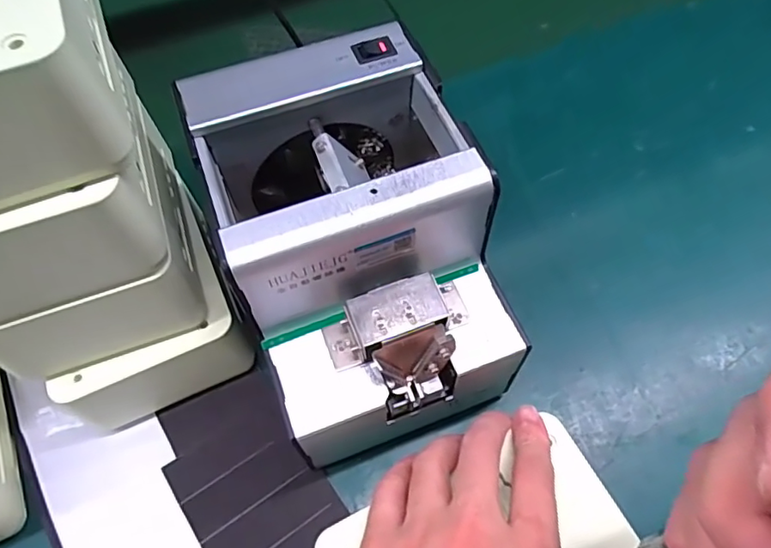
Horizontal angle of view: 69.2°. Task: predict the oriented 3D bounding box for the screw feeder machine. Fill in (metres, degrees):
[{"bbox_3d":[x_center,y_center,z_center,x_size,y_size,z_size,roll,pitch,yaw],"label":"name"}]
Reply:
[{"bbox_3d":[-0.016,-0.010,0.315,0.121,0.150,0.172,-19,61,-9],"label":"screw feeder machine"}]

